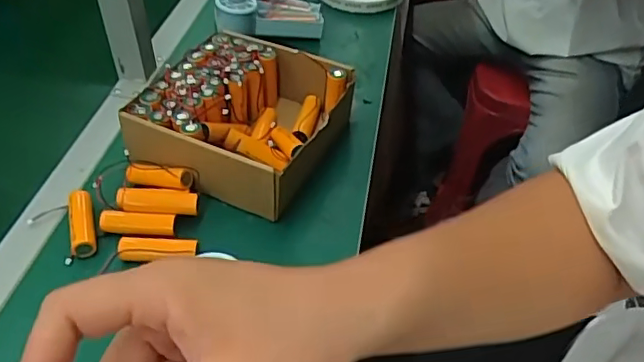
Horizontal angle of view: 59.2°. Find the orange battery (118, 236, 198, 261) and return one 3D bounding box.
[{"bbox_3d":[-0.152,0.061,0.527,0.072,0.016,0.018,1,44,-2],"label":"orange battery"}]

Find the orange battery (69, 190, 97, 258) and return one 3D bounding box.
[{"bbox_3d":[-0.231,0.038,0.544,0.022,0.017,0.068,-11,46,-15],"label":"orange battery"}]

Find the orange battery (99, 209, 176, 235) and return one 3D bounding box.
[{"bbox_3d":[-0.179,0.040,0.547,0.072,0.016,0.017,5,44,2],"label":"orange battery"}]

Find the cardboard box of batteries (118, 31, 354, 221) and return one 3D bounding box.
[{"bbox_3d":[-0.085,-0.072,0.618,0.189,0.067,0.213,17,46,14],"label":"cardboard box of batteries"}]

